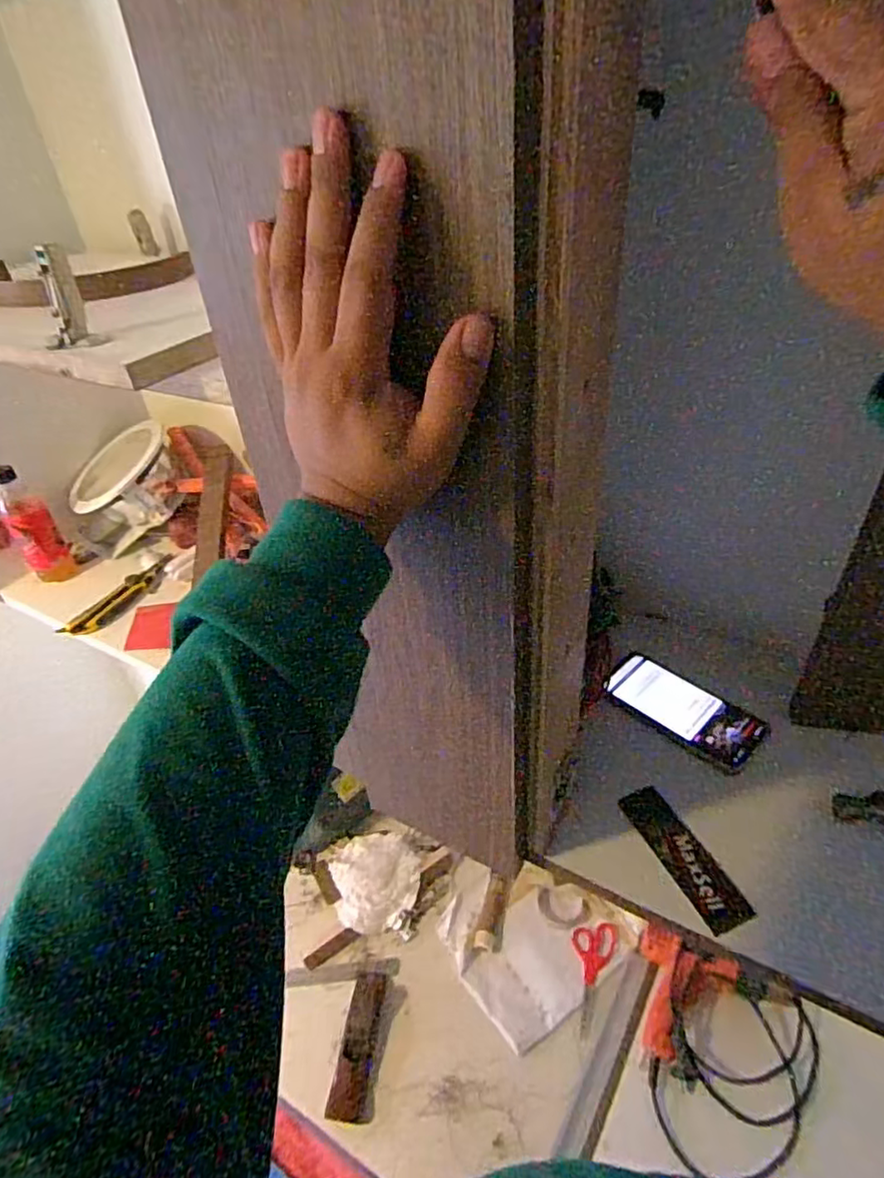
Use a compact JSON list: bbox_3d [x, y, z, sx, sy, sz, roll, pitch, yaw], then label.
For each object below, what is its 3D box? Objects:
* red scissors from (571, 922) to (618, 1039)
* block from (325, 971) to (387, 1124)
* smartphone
[{"bbox_3d":[0.240,0.642,1.021,0.070,0.020,0.170,14,42,23],"label":"red scissors"},{"bbox_3d":[-0.130,0.724,0.976,0.061,0.020,0.194,-1,38,5],"label":"block"},{"bbox_3d":[0.258,0.128,0.661,0.079,0.012,0.164,-34,47,-31],"label":"smartphone"}]

